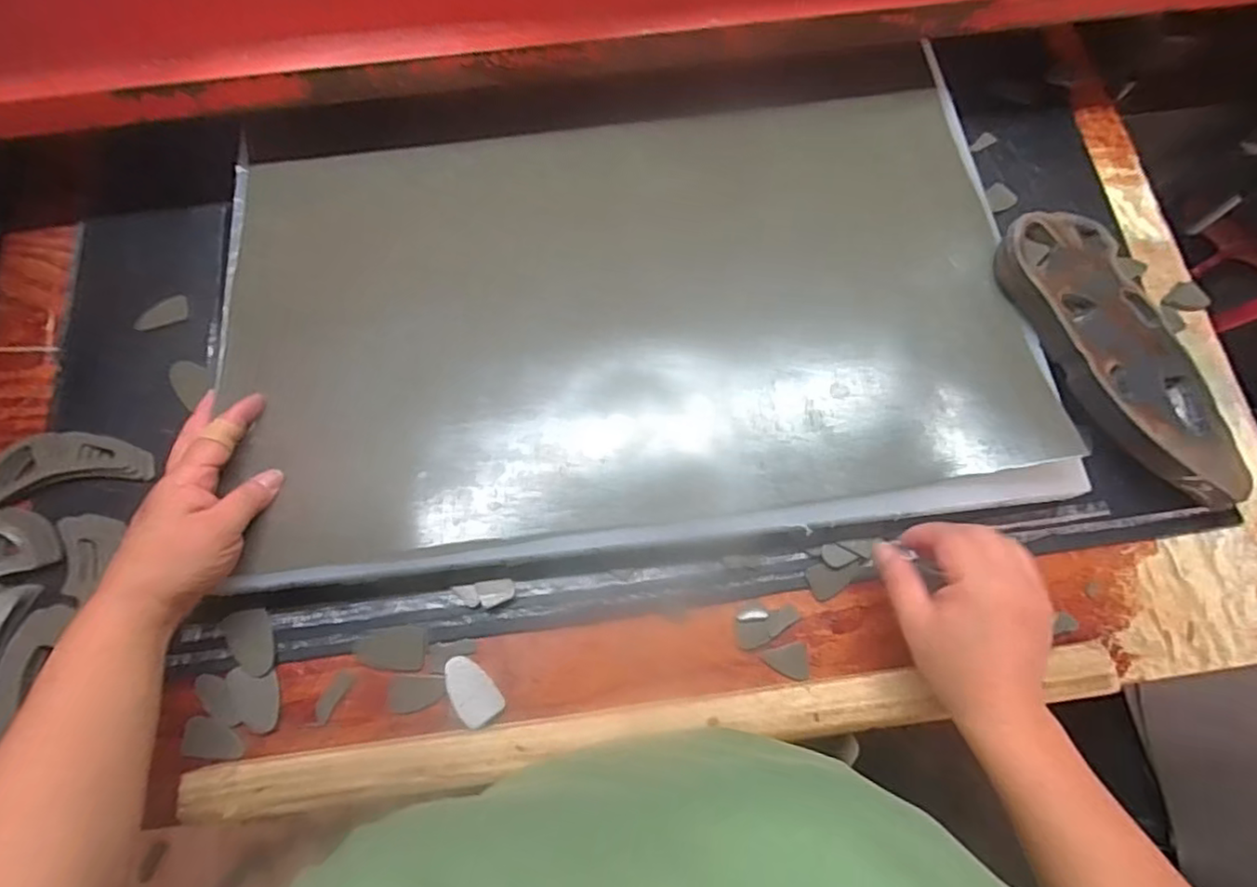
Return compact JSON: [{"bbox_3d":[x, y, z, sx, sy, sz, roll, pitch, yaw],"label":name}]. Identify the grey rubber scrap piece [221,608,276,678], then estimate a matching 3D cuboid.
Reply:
[{"bbox_3d":[-0.251,0.132,0.407,0.029,0.004,0.045,-25,73,-9],"label":"grey rubber scrap piece"}]

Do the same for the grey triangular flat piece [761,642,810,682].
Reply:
[{"bbox_3d":[0.107,0.148,0.412,0.030,0.004,0.023,-2,71,-1],"label":"grey triangular flat piece"}]

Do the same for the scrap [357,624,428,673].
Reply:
[{"bbox_3d":[-0.159,0.138,0.410,0.046,0.005,0.028,0,71,-1],"label":"scrap"}]

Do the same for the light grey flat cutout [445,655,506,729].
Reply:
[{"bbox_3d":[-0.105,0.163,0.403,0.027,0.005,0.046,-41,76,-13],"label":"light grey flat cutout"}]

